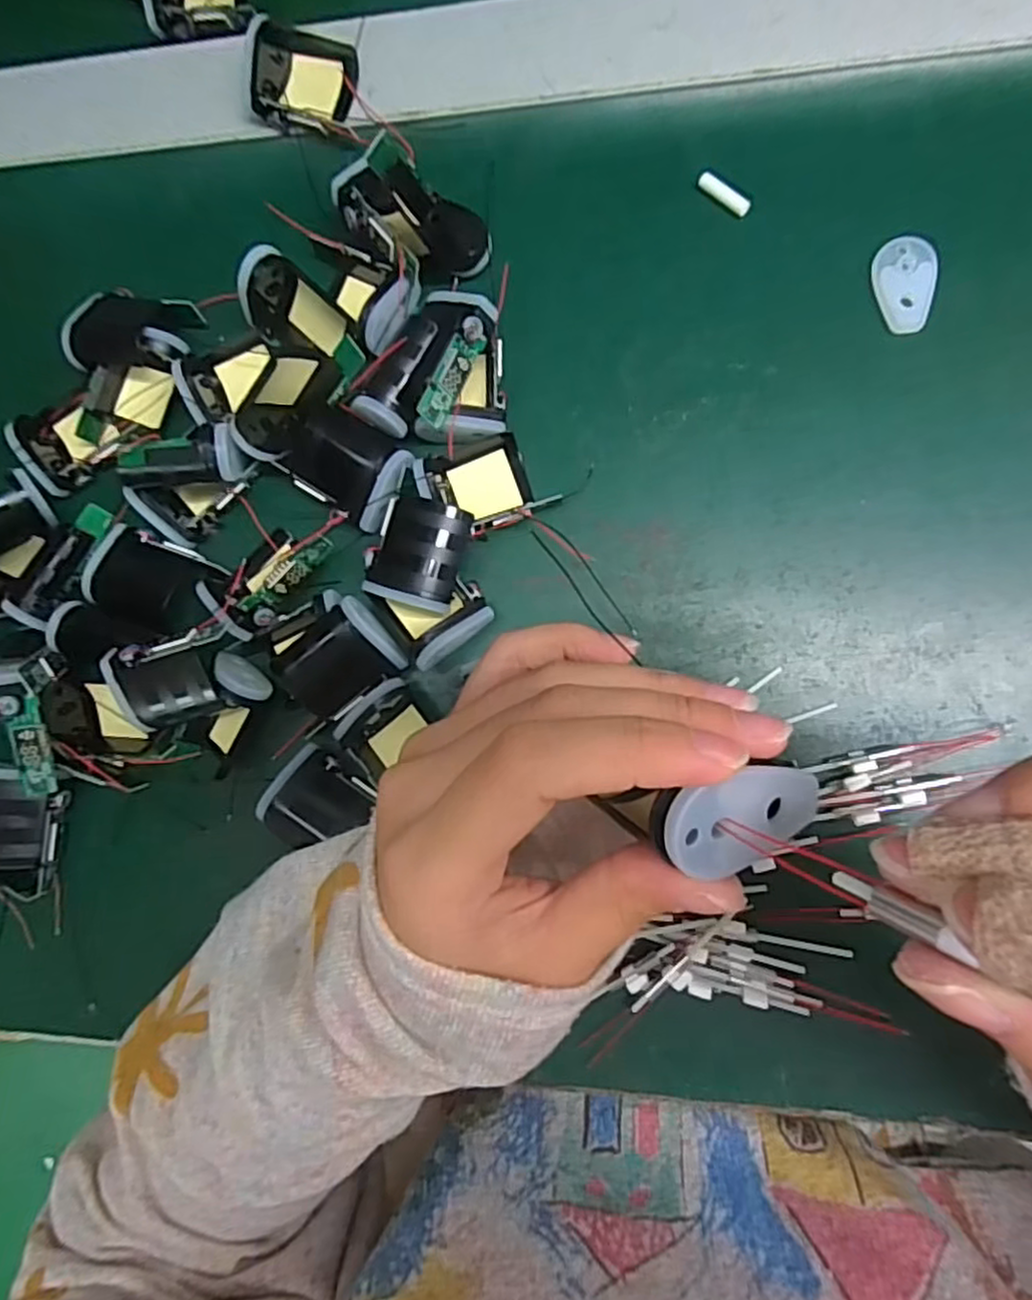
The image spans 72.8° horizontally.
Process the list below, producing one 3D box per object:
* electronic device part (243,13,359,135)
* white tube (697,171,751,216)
[{"bbox_3d":[-0.092,-0.244,0.297,0.043,0.019,0.039,18,90,9],"label":"electronic device part"},{"bbox_3d":[0.082,-0.181,0.276,0.023,0.004,0.006,41,93,8],"label":"white tube"}]

